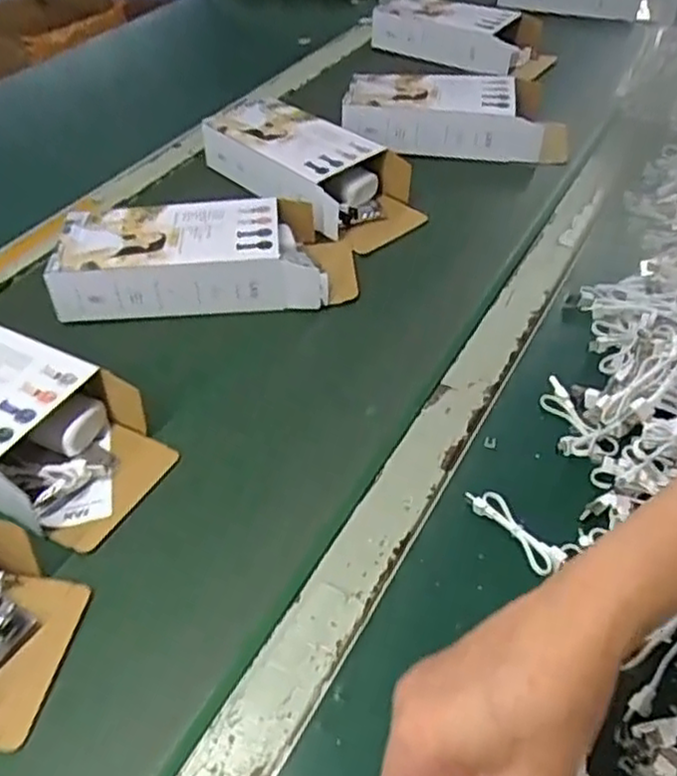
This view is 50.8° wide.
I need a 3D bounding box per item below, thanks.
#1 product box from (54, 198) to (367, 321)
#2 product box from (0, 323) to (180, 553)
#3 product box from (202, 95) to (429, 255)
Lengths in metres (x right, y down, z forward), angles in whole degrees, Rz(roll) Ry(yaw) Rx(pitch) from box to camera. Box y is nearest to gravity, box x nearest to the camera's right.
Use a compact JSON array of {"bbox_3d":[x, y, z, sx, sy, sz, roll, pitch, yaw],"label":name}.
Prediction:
[{"bbox_3d":[-0.115,-0.120,0.632,0.250,0.050,0.108,-5,45,-1],"label":"product box"},{"bbox_3d":[-0.241,0.009,0.504,0.254,0.050,0.118,21,50,24],"label":"product box"},{"bbox_3d":[-0.027,-0.230,0.742,0.108,0.056,0.257,-35,53,-28],"label":"product box"}]

